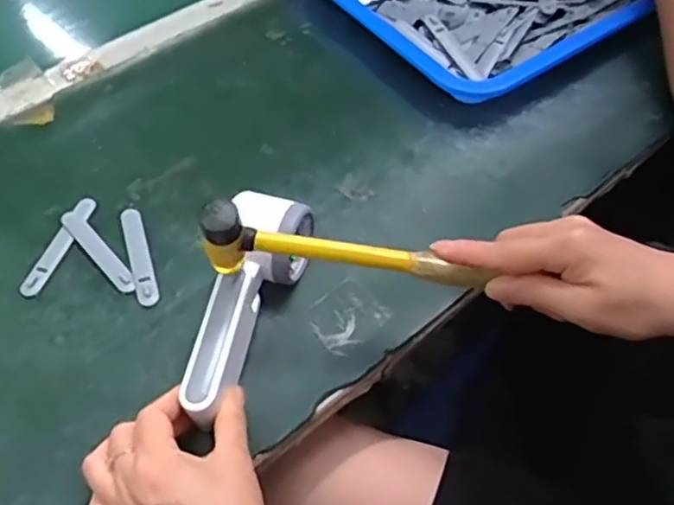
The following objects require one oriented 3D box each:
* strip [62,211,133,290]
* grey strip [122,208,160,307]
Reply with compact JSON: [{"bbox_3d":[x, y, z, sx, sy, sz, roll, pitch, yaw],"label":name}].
[{"bbox_3d":[-0.182,-0.002,0.506,0.015,0.006,0.092,-37,60,-24],"label":"strip"},{"bbox_3d":[-0.152,0.000,0.508,0.015,0.004,0.095,-17,54,-11],"label":"grey strip"}]

